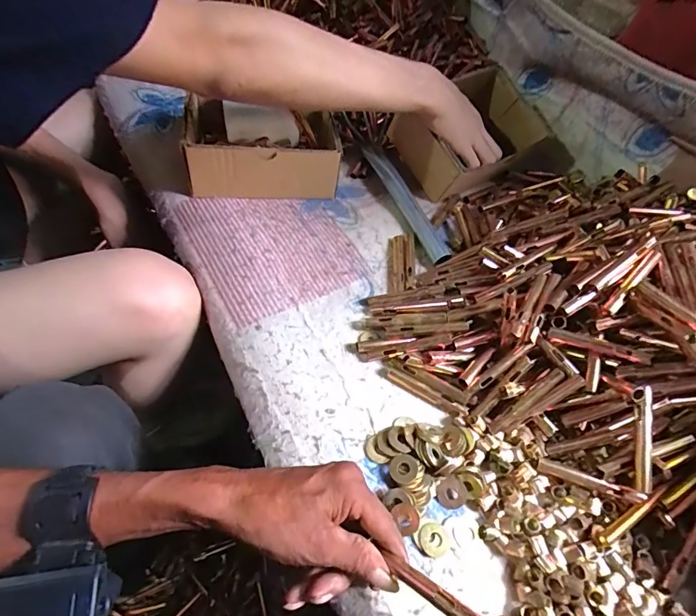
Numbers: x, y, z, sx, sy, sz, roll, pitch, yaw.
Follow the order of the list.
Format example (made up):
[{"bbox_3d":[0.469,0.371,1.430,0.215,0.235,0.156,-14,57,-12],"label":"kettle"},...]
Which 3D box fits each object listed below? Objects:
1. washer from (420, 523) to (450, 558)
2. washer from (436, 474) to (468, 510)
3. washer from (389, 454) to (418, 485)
[{"bbox_3d":[0.070,0.186,0.338,0.023,0.004,0.024,4,54,-6],"label":"washer"},{"bbox_3d":[0.090,0.160,0.363,0.026,0.004,0.027,0,77,1],"label":"washer"},{"bbox_3d":[0.048,0.138,0.361,0.024,0.004,0.025,4,54,-6],"label":"washer"}]

